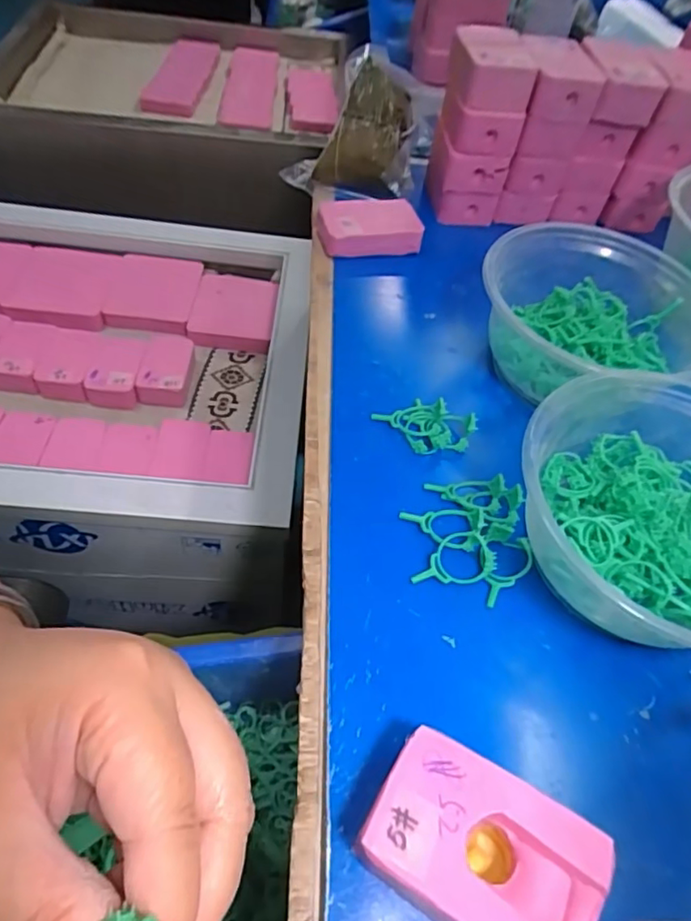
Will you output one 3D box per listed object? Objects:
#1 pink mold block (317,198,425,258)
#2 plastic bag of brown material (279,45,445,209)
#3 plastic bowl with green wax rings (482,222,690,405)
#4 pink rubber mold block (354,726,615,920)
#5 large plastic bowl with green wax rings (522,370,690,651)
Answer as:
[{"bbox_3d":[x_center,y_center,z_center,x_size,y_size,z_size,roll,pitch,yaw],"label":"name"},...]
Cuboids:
[{"bbox_3d":[0.017,-0.172,0.427,0.071,0.024,0.047,-10,56,-15],"label":"pink mold block"},{"bbox_3d":[0.018,-0.269,0.468,0.109,0.074,0.104,18,53,6],"label":"plastic bag of brown material"},{"bbox_3d":[0.146,-0.077,0.341,0.136,0.063,0.130,4,53,-5],"label":"plastic bowl with green wax rings"},{"bbox_3d":[0.043,0.130,0.192,0.070,0.038,0.048,29,55,14],"label":"pink rubber mold block"},{"bbox_3d":[0.149,0.025,0.269,0.137,0.059,0.117,28,55,13],"label":"large plastic bowl with green wax rings"}]

